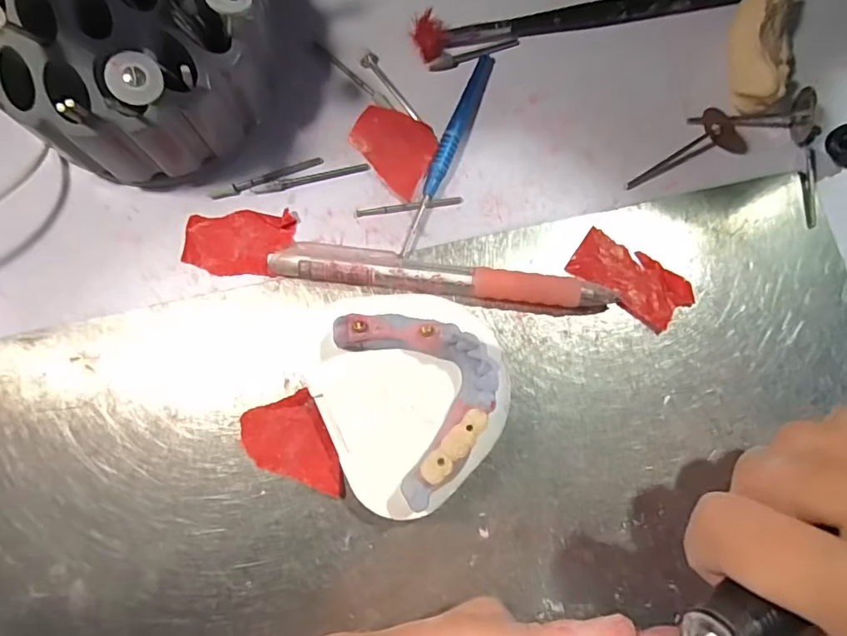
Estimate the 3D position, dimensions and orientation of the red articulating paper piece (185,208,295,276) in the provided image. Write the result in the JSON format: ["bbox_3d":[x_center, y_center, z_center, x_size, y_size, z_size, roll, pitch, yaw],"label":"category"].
[{"bbox_3d":[-0.075,-0.031,0.211,0.043,0.004,0.027,-1,80,-1],"label":"red articulating paper piece"}]

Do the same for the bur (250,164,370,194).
[{"bbox_3d":[-0.047,-0.058,0.215,0.049,0.004,0.005,-13,81,-3],"label":"bur"}]

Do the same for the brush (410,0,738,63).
[{"bbox_3d":[0.069,-0.131,0.227,0.147,0.011,0.014,-10,81,-3],"label":"brush"}]

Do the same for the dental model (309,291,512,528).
[{"bbox_3d":[-0.003,0.027,0.185,0.065,0.031,0.072,-23,81,-5],"label":"dental model"}]

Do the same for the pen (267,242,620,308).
[{"bbox_3d":[0.007,-0.016,0.205,0.129,0.012,0.016,7,80,0],"label":"pen"}]

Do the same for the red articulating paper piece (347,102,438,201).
[{"bbox_3d":[-0.010,-0.072,0.219,0.028,0.004,0.040,-41,83,-7],"label":"red articulating paper piece"}]

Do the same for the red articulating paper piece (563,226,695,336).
[{"bbox_3d":[0.083,-0.015,0.209,0.047,0.004,0.024,34,79,9],"label":"red articulating paper piece"}]

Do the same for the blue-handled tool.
[{"bbox_3d":[0.010,-0.070,0.217,0.009,0.006,0.095,22,81,3],"label":"blue-handled tool"}]

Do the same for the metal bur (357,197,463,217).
[{"bbox_3d":[-0.006,-0.046,0.214,0.043,0.004,0.004,-8,80,-2],"label":"metal bur"}]

